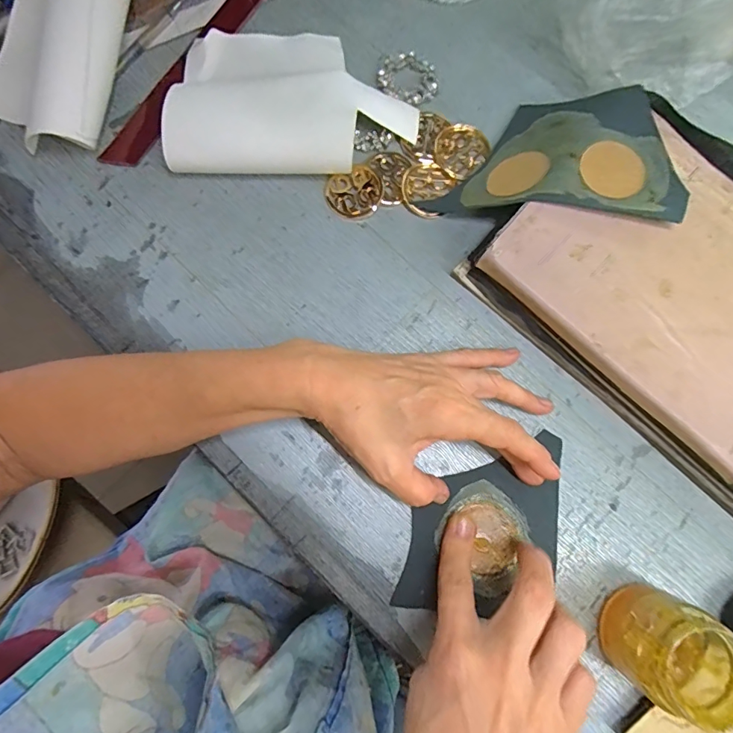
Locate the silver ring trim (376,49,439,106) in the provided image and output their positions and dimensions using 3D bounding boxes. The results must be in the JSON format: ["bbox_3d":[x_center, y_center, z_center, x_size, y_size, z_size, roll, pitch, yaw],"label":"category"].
[{"bbox_3d":[0.035,-0.243,0.367,0.052,0.009,0.050,0,79,-1],"label":"silver ring trim"}]

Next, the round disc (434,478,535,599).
[{"bbox_3d":[0.084,0.118,0.305,0.063,0.004,0.059,0,79,-1],"label":"round disc"}]

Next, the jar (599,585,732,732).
[{"bbox_3d":[0.186,0.174,0.264,0.065,0.057,0.057,44,81,7],"label":"jar"}]

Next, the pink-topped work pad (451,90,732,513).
[{"bbox_3d":[0.247,-0.043,0.318,0.294,0.048,0.208,43,81,6],"label":"pink-topped work pad"}]

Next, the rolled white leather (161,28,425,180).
[{"bbox_3d":[-0.057,-0.217,0.344,0.185,0.027,0.126,1,79,-1],"label":"rolled white leather"}]

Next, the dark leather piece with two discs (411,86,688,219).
[{"bbox_3d":[0.144,-0.163,0.332,0.172,0.023,0.104,8,73,21],"label":"dark leather piece with two discs"}]

